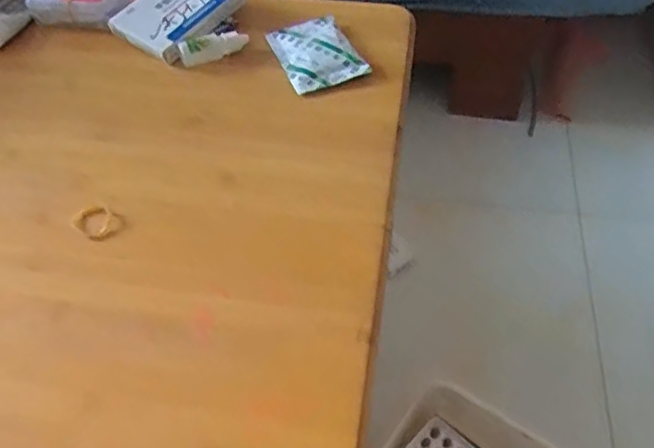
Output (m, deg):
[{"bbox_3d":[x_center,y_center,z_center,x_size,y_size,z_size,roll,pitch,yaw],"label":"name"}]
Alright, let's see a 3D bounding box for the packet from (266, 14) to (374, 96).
[{"bbox_3d":[-0.011,-0.156,0.549,0.066,0.013,0.095,-18,53,-13],"label":"packet"}]

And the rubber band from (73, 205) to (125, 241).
[{"bbox_3d":[-0.161,-0.002,0.428,0.035,0.008,0.027,34,59,25],"label":"rubber band"}]

